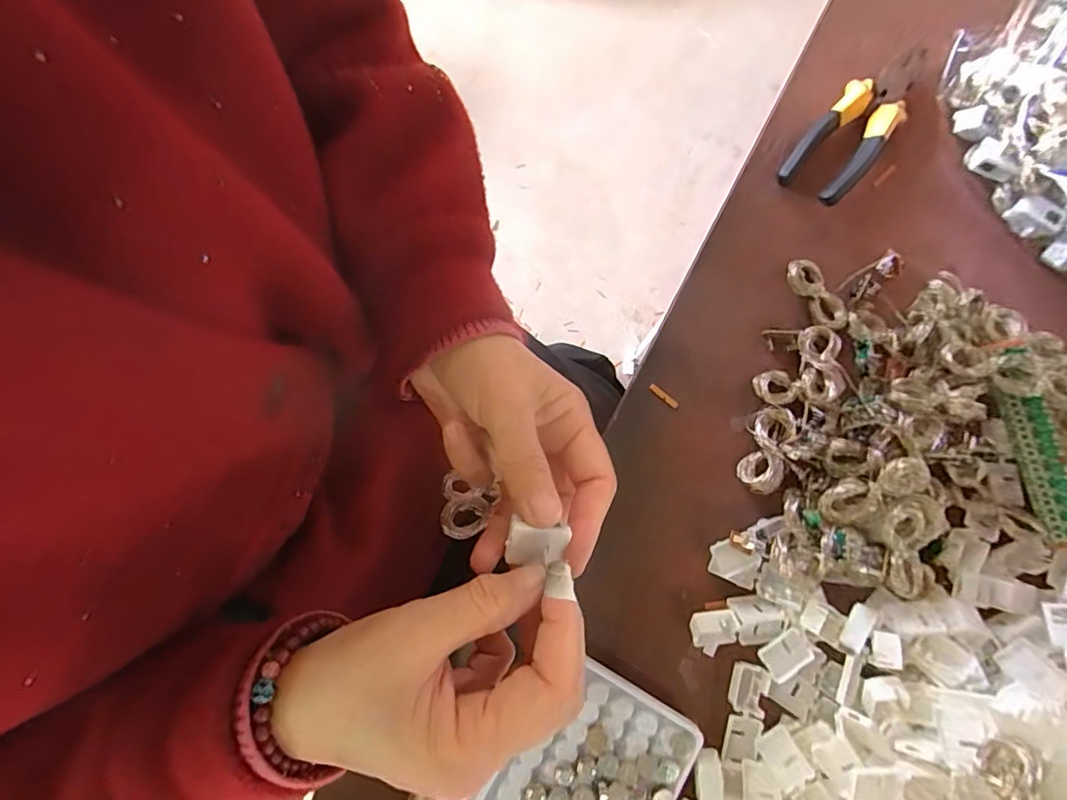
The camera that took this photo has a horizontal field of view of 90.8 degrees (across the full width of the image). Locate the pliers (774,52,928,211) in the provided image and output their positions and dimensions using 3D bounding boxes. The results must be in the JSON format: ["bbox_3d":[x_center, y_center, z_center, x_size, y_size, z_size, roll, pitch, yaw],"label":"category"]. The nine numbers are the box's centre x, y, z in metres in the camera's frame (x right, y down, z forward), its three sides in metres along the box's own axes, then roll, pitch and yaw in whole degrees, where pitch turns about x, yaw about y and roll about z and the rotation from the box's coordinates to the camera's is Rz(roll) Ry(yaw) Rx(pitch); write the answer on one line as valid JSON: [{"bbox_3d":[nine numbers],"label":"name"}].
[{"bbox_3d":[0.228,-0.193,0.370,0.048,0.025,0.121,39,81,9],"label":"pliers"}]

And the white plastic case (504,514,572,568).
[{"bbox_3d":[0.001,0.063,0.228,0.025,0.006,0.017,4,77,2],"label":"white plastic case"}]

